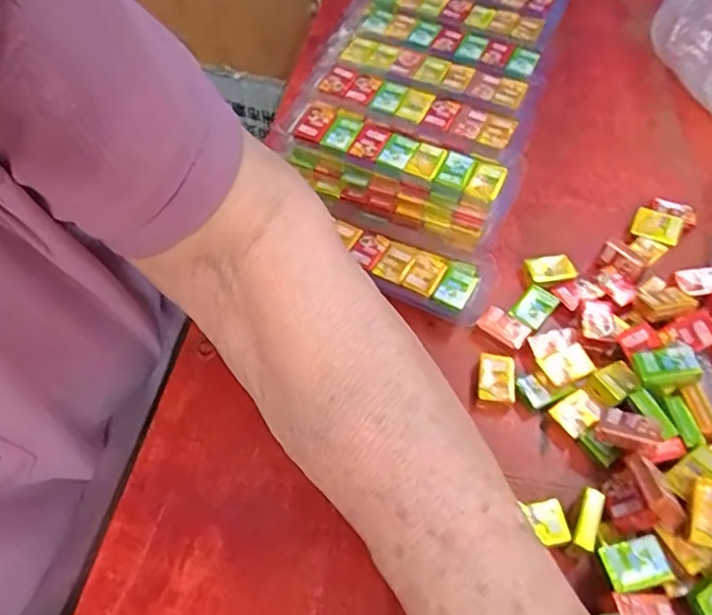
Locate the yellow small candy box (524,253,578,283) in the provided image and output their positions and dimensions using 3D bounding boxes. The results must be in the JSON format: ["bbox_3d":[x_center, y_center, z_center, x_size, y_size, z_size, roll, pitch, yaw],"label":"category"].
[{"bbox_3d":[0.108,-0.022,0.324,0.024,0.004,0.019,-7,55,-5],"label":"yellow small candy box"}]

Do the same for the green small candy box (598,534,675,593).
[{"bbox_3d":[0.110,0.101,0.229,0.025,0.009,0.017,-10,56,-7],"label":"green small candy box"}]

